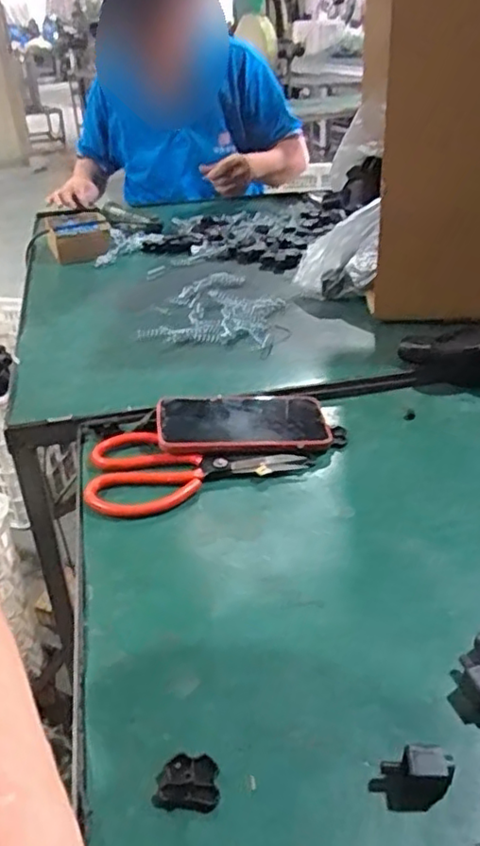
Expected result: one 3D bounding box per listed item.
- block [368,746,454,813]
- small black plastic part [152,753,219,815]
[{"bbox_3d":[0.091,0.185,0.333,0.041,0.021,0.021,-5,32,-4],"label":"block"},{"bbox_3d":[-0.028,0.192,0.341,0.033,0.007,0.026,0,32,5],"label":"small black plastic part"}]

